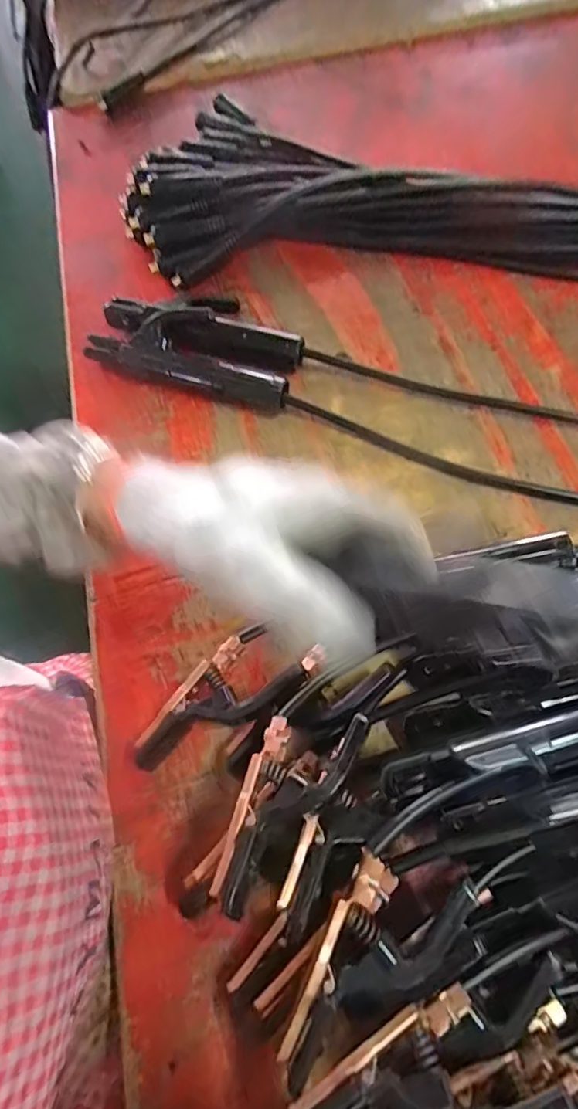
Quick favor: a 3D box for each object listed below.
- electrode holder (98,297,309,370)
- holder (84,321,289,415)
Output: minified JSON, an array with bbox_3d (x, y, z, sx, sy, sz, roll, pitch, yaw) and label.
[{"bbox_3d":[-0.083,-0.196,0.458,0.194,0.038,0.047,12,67,8],"label":"electrode holder"},{"bbox_3d":[-0.091,-0.170,0.458,0.193,0.034,0.040,18,68,10],"label":"holder"}]

